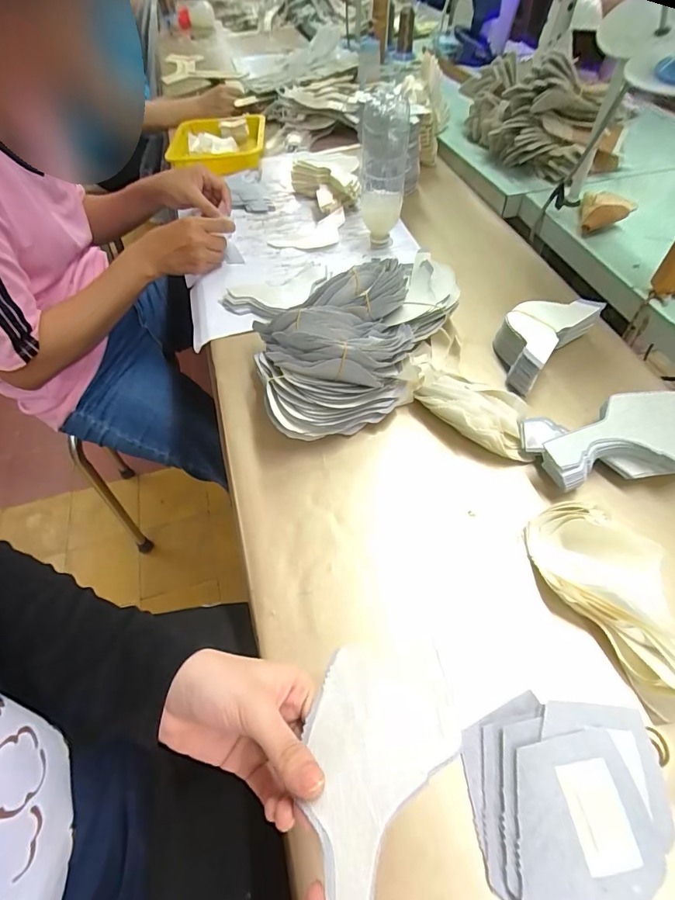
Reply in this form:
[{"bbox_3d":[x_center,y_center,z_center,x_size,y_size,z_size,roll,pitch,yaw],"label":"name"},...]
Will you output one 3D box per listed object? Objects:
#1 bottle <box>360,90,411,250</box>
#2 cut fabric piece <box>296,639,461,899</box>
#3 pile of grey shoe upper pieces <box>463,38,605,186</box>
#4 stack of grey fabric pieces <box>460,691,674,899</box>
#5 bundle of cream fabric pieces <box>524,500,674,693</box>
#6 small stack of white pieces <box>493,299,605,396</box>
[{"bbox_3d":[0.065,-0.389,0.621,0.064,0.200,0.058,0,54,4],"label":"bottle"},{"bbox_3d":[0.018,0.181,0.236,0.077,0.041,0.155,9,55,10],"label":"cut fabric piece"},{"bbox_3d":[0.312,-0.584,0.749,0.099,0.141,0.279,-22,56,-12],"label":"pile of grey shoe upper pieces"},{"bbox_3d":[0.152,0.270,0.269,0.122,0.020,0.197,1,54,4],"label":"stack of grey fabric pieces"},{"bbox_3d":[0.242,0.122,0.363,0.088,0.041,0.183,-31,58,-18],"label":"bundle of cream fabric pieces"},{"bbox_3d":[0.245,-0.141,0.545,0.145,0.054,0.082,-39,61,-22],"label":"small stack of white pieces"}]

